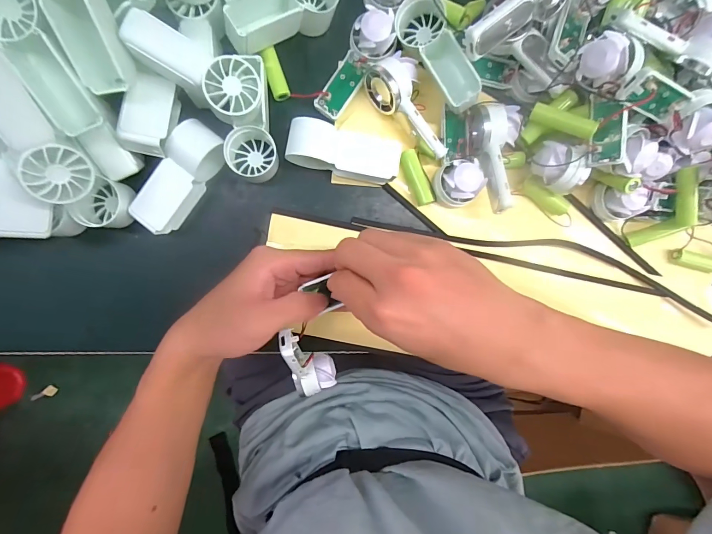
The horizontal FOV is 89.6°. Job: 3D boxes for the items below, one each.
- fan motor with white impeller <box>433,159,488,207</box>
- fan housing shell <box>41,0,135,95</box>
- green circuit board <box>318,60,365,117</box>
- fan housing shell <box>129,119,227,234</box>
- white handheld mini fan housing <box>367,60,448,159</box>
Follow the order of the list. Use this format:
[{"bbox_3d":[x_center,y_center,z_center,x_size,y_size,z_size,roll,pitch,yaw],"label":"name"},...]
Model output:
[{"bbox_3d":[0.089,-0.072,0.310,0.035,0.027,0.037,0,92,-6],"label":"fan motor with white impeller"},{"bbox_3d":[-0.175,-0.164,0.227,0.034,0.038,0.094,-18,124,-5],"label":"fan housing shell"},{"bbox_3d":[-0.013,-0.155,0.312,0.021,0.008,0.048,34,88,-6],"label":"green circuit board"},{"bbox_3d":[-0.144,-0.072,0.294,0.035,0.037,0.093,36,88,-6],"label":"fan housing shell"},{"bbox_3d":[0.044,-0.131,0.304,0.031,0.028,0.093,-37,95,-3],"label":"white handheld mini fan housing"}]

